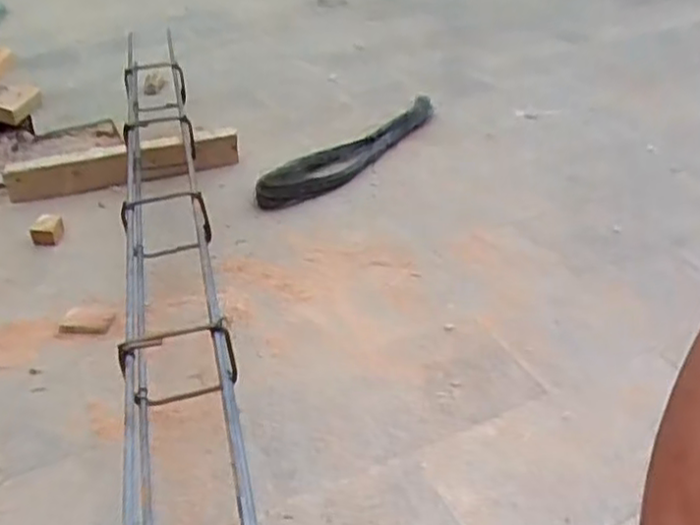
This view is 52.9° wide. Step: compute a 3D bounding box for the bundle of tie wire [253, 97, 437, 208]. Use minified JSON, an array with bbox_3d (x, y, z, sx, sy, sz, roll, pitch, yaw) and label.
[{"bbox_3d":[0.006,-0.204,1.228,0.098,0.045,0.450,24,43,36],"label":"bundle of tie wire"}]

